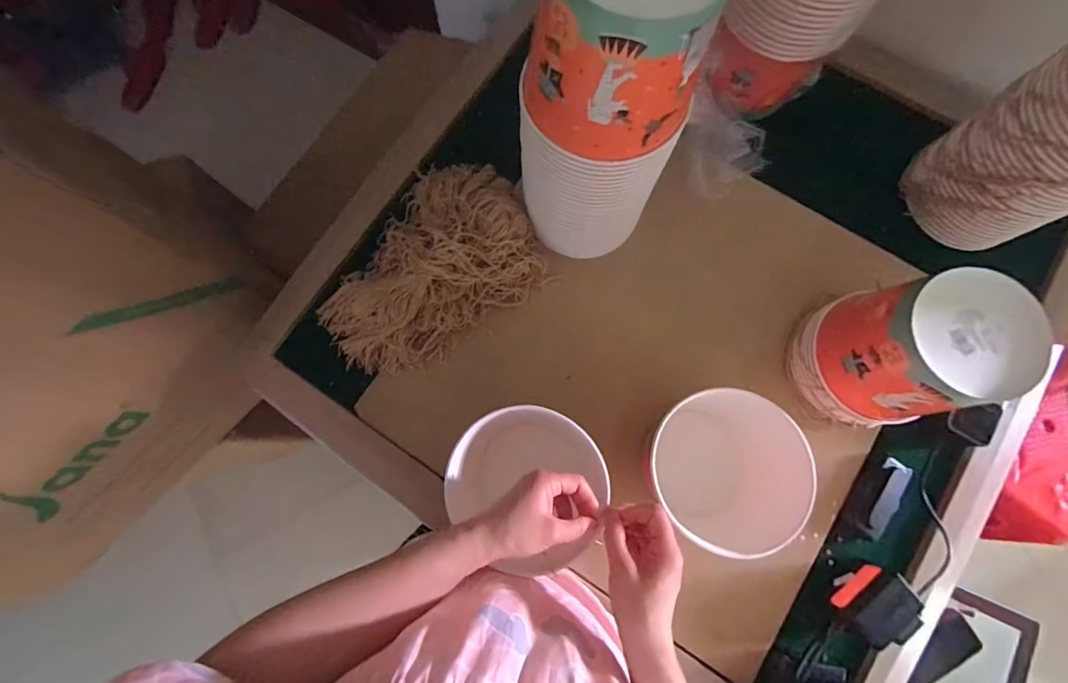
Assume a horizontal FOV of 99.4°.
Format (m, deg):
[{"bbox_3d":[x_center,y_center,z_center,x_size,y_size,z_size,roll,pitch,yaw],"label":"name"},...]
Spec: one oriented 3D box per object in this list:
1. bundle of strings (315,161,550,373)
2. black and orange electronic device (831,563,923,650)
[{"bbox_3d":[-0.144,-0.098,0.617,0.311,0.096,0.211,-39,81,-7],"label":"bundle of strings"},{"bbox_3d":[0.392,0.307,0.523,0.077,0.056,0.058,-36,80,-7],"label":"black and orange electronic device"}]

